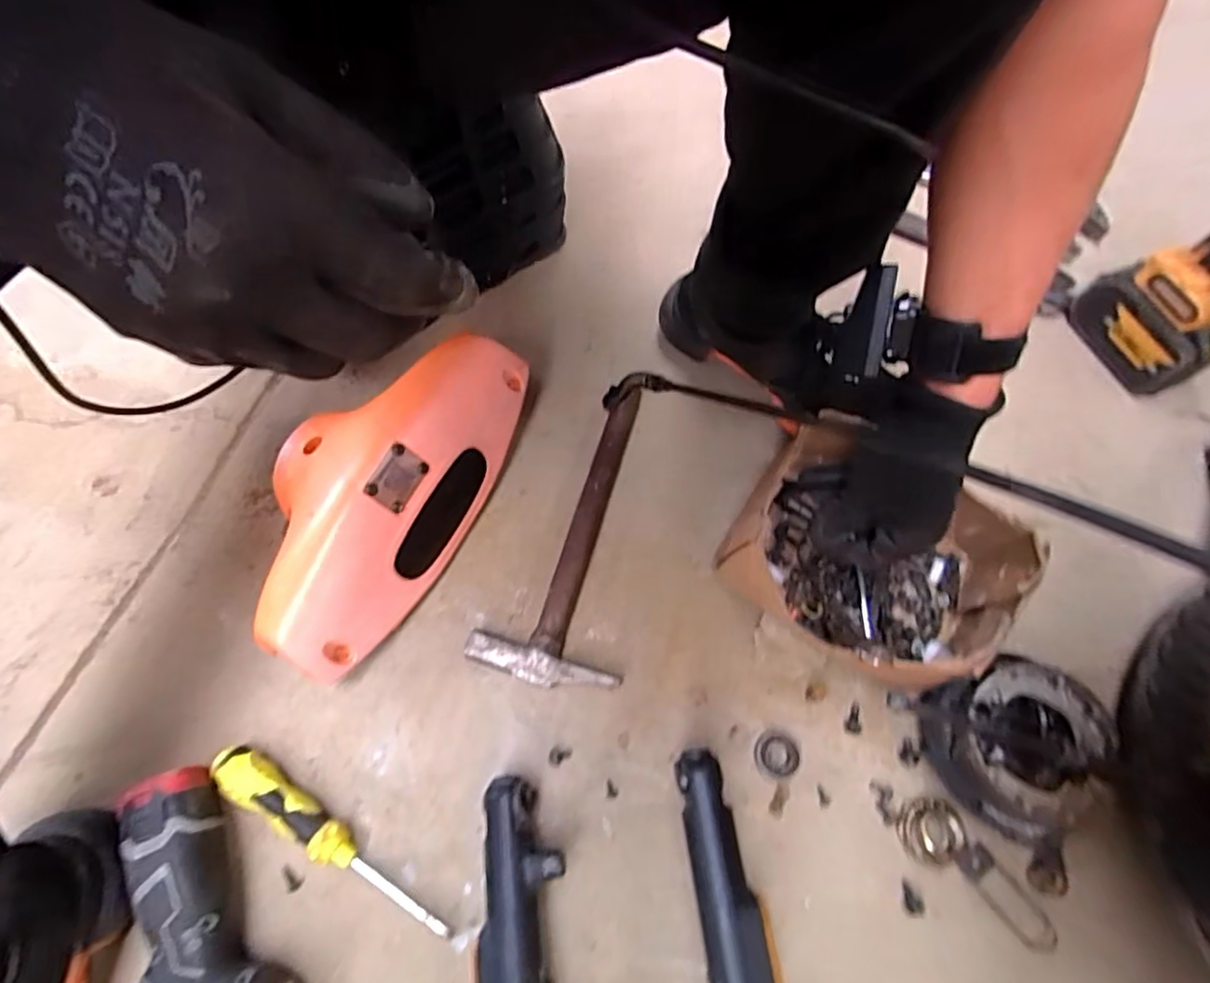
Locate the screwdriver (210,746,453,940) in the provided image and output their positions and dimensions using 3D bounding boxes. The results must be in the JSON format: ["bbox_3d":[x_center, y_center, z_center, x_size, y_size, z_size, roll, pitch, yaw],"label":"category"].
[{"bbox_3d":[-0.191,0.243,0.426,0.199,0.024,0.027,31,69,11],"label":"screwdriver"}]

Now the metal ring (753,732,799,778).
[{"bbox_3d":[0.130,0.199,0.462,0.033,0.007,0.030,1,67,-2],"label":"metal ring"}]

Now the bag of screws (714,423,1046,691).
[{"bbox_3d":[0.207,0.051,0.480,0.208,0.098,0.173,19,68,6],"label":"bag of screws"}]

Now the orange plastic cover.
[{"bbox_3d":[-0.195,-0.014,0.495,0.167,0.105,0.293,25,69,9],"label":"orange plastic cover"}]

